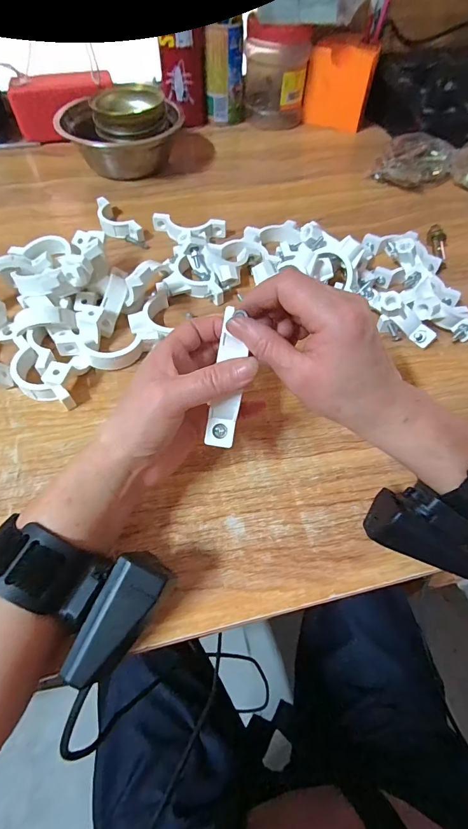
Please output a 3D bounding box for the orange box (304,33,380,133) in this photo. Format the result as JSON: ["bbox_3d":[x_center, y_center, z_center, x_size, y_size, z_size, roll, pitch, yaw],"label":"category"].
[{"bbox_3d":[0.177,-0.543,0.617,0.101,0.101,0.075,21,59,12],"label":"orange box"}]

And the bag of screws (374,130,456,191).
[{"bbox_3d":[0.257,-0.355,0.531,0.094,0.036,0.124,33,62,19],"label":"bag of screws"}]

